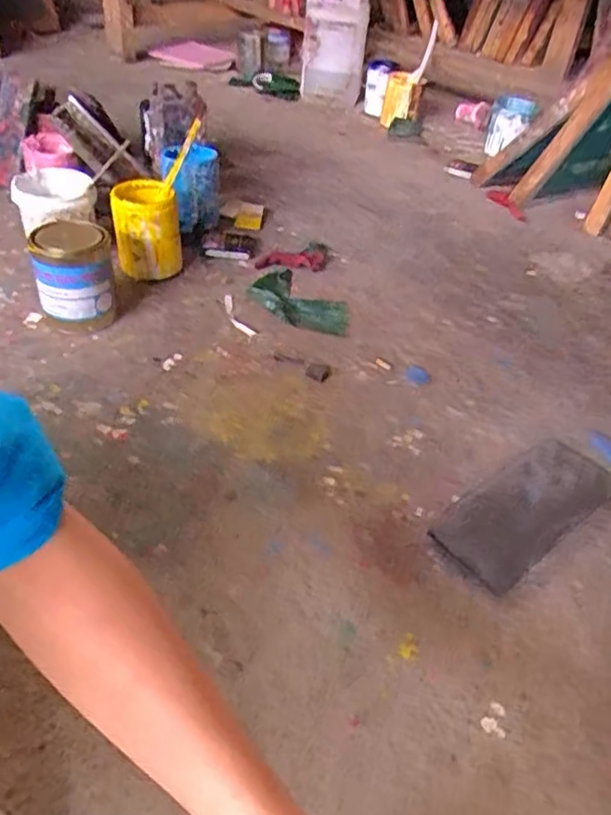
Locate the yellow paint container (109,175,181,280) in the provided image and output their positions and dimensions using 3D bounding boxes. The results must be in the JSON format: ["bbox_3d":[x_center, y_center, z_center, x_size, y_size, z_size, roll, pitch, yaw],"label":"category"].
[{"bbox_3d":[-0.262,-0.287,1.040,0.103,0.134,0.125,-4,41,-11],"label":"yellow paint container"}]

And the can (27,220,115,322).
[{"bbox_3d":[-0.332,-0.182,0.906,0.110,0.132,0.100,-11,43,-19],"label":"can"}]

